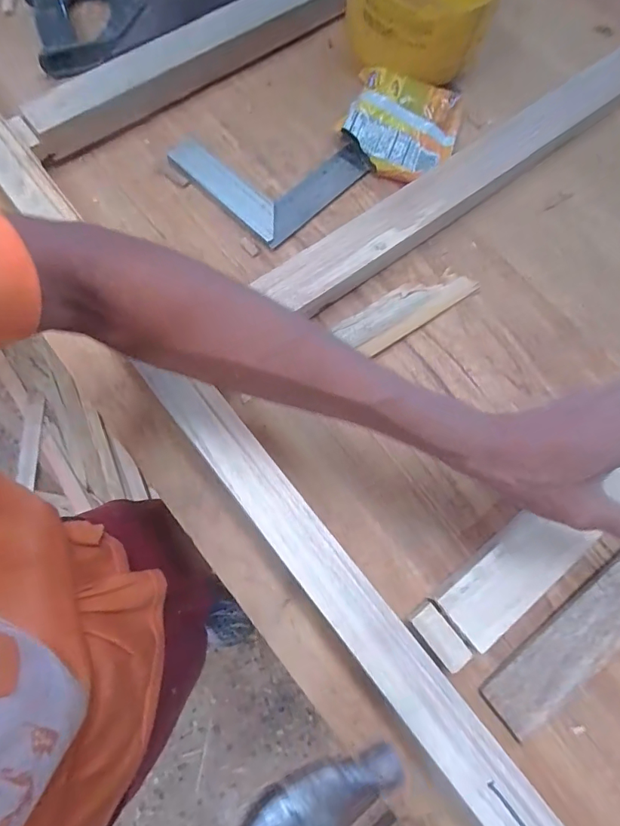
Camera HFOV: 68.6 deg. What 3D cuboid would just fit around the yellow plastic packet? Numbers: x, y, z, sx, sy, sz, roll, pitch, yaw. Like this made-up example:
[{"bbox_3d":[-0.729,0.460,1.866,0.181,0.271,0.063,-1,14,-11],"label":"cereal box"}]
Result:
[{"bbox_3d":[0.094,-0.292,0.462,0.109,0.029,0.111,16,75,3],"label":"yellow plastic packet"}]

